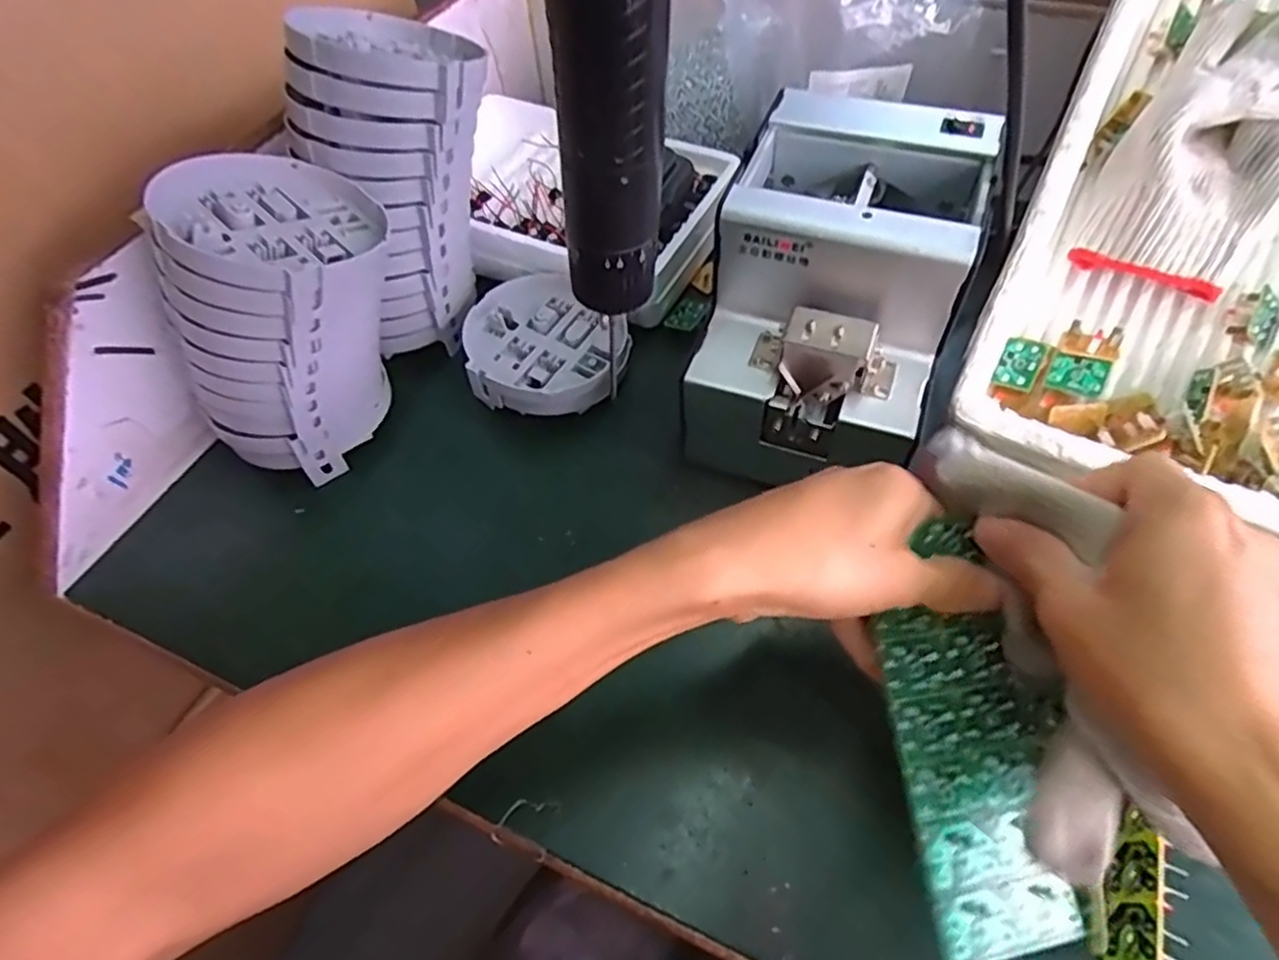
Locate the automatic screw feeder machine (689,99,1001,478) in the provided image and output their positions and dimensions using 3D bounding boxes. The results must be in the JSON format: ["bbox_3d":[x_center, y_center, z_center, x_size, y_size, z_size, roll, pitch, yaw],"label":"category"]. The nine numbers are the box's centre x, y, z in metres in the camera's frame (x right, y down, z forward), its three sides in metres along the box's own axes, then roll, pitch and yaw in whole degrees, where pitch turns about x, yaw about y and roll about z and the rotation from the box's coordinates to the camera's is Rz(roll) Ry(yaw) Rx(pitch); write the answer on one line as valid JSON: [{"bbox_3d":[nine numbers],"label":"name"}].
[{"bbox_3d":[0.111,-0.105,0.394,0.124,0.130,0.184,17,58,15],"label":"automatic screw feeder machine"}]

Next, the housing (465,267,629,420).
[{"bbox_3d":[-0.066,-0.087,0.458,0.099,0.035,0.101,-2,55,2],"label":"housing"}]

